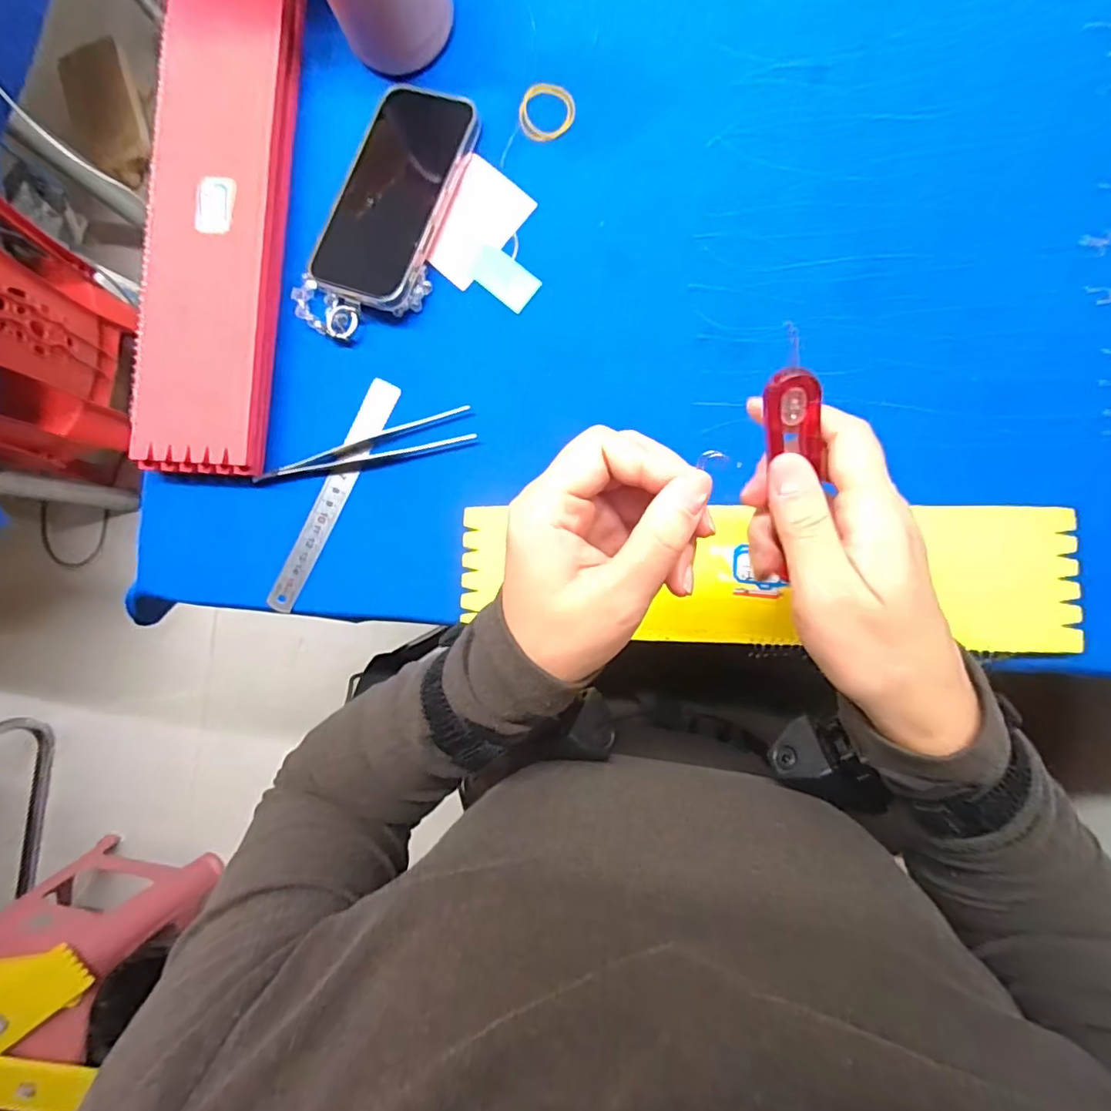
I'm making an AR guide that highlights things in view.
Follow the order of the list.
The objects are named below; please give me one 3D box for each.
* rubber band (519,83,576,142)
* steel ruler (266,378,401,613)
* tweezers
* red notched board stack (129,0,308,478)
[{"bbox_3d":[-0.006,-0.300,0.378,0.037,0.004,0.038,11,89,7],"label":"rubber band"},{"bbox_3d":[-0.154,-0.041,0.388,0.022,0.006,0.171,28,91,3],"label":"steel ruler"},{"bbox_3d":[-0.130,-0.075,0.384,0.151,0.010,0.024,-11,86,7],"label":"tweezers"},{"bbox_3d":[-0.231,-0.233,0.385,0.083,0.033,0.351,4,88,7],"label":"red notched board stack"}]

